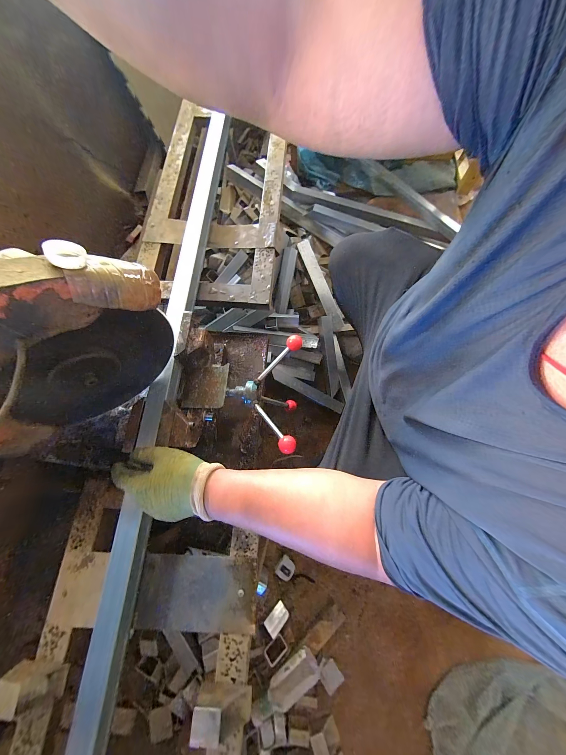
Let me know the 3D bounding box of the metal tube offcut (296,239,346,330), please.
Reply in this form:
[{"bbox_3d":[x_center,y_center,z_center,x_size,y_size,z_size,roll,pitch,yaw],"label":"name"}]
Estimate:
[{"bbox_3d":[0.149,-0.357,0.939,0.048,0.026,0.355,-26,94,-5],"label":"metal tube offcut"}]

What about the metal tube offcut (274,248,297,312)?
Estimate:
[{"bbox_3d":[0.009,-0.373,0.950,0.061,0.030,0.247,10,98,-27],"label":"metal tube offcut"}]

